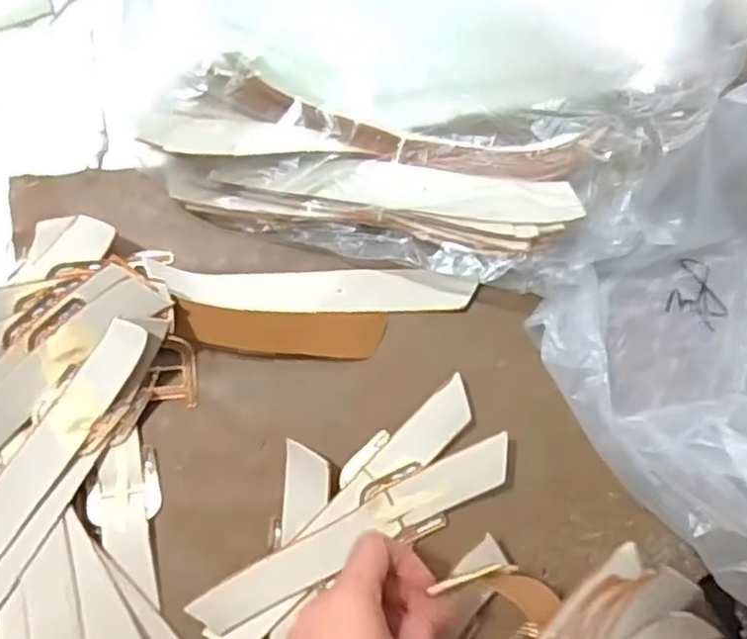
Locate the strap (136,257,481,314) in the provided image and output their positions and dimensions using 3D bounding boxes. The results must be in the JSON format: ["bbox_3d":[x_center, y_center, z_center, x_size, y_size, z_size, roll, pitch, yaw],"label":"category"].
[{"bbox_3d":[-0.040,-0.021,0.481,0.214,0.022,0.032,1,85,1],"label":"strap"}]

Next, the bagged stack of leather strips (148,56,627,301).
[{"bbox_3d":[0.000,-0.092,0.467,0.296,0.064,0.111,9,85,1],"label":"bagged stack of leather strips"}]

